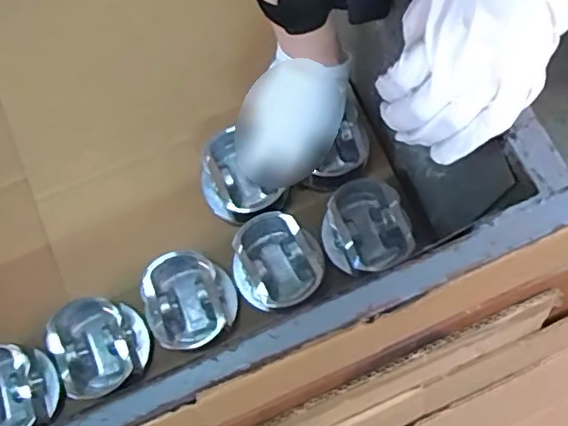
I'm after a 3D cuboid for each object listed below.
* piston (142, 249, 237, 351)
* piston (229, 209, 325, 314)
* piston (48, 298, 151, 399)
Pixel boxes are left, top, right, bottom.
[{"bbox_3d":[-0.097,0.090,0.590,0.096,0.048,0.089,-1,73,2],"label":"piston"},{"bbox_3d":[-0.009,0.050,0.592,0.087,0.056,0.092,-1,76,2],"label":"piston"},{"bbox_3d":[-0.182,0.131,0.580,0.088,0.050,0.098,-1,74,4],"label":"piston"}]

